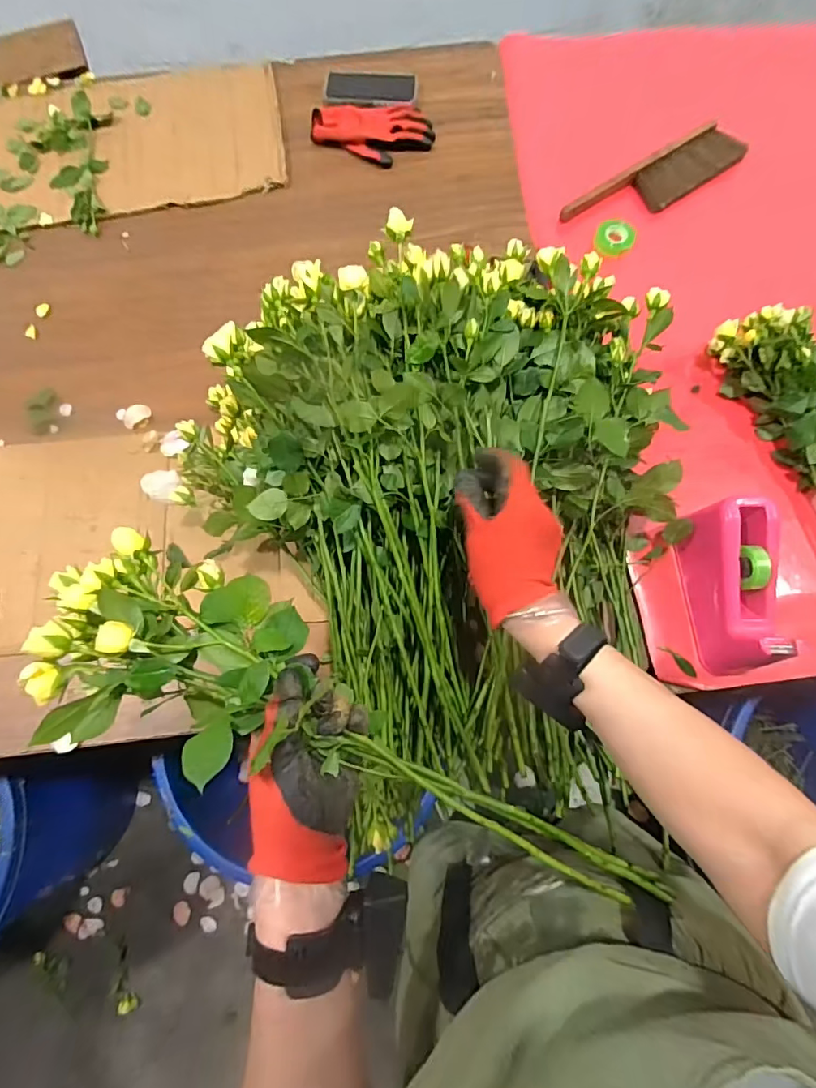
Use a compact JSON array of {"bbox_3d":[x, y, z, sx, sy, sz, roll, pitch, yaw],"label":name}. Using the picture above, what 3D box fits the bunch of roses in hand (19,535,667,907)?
[{"bbox_3d":[-0.029,0.162,0.370,0.526,0.094,0.143,29,76,-4],"label":"bunch of roses in hand"}]

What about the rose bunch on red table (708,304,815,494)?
[{"bbox_3d":[0.570,-0.063,0.655,0.136,0.086,0.553,-10,74,-3],"label":"rose bunch on red table"}]

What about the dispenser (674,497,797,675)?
[{"bbox_3d":[0.396,0.052,0.596,0.069,0.100,0.194,-1,74,0],"label":"dispenser"}]

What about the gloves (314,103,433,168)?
[{"bbox_3d":[-0.064,-0.742,0.884,0.215,0.021,0.118,13,75,2],"label":"gloves"}]

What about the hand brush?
[{"bbox_3d":[0.434,-0.631,0.858,0.368,0.033,0.094,-35,78,-10],"label":"hand brush"}]

